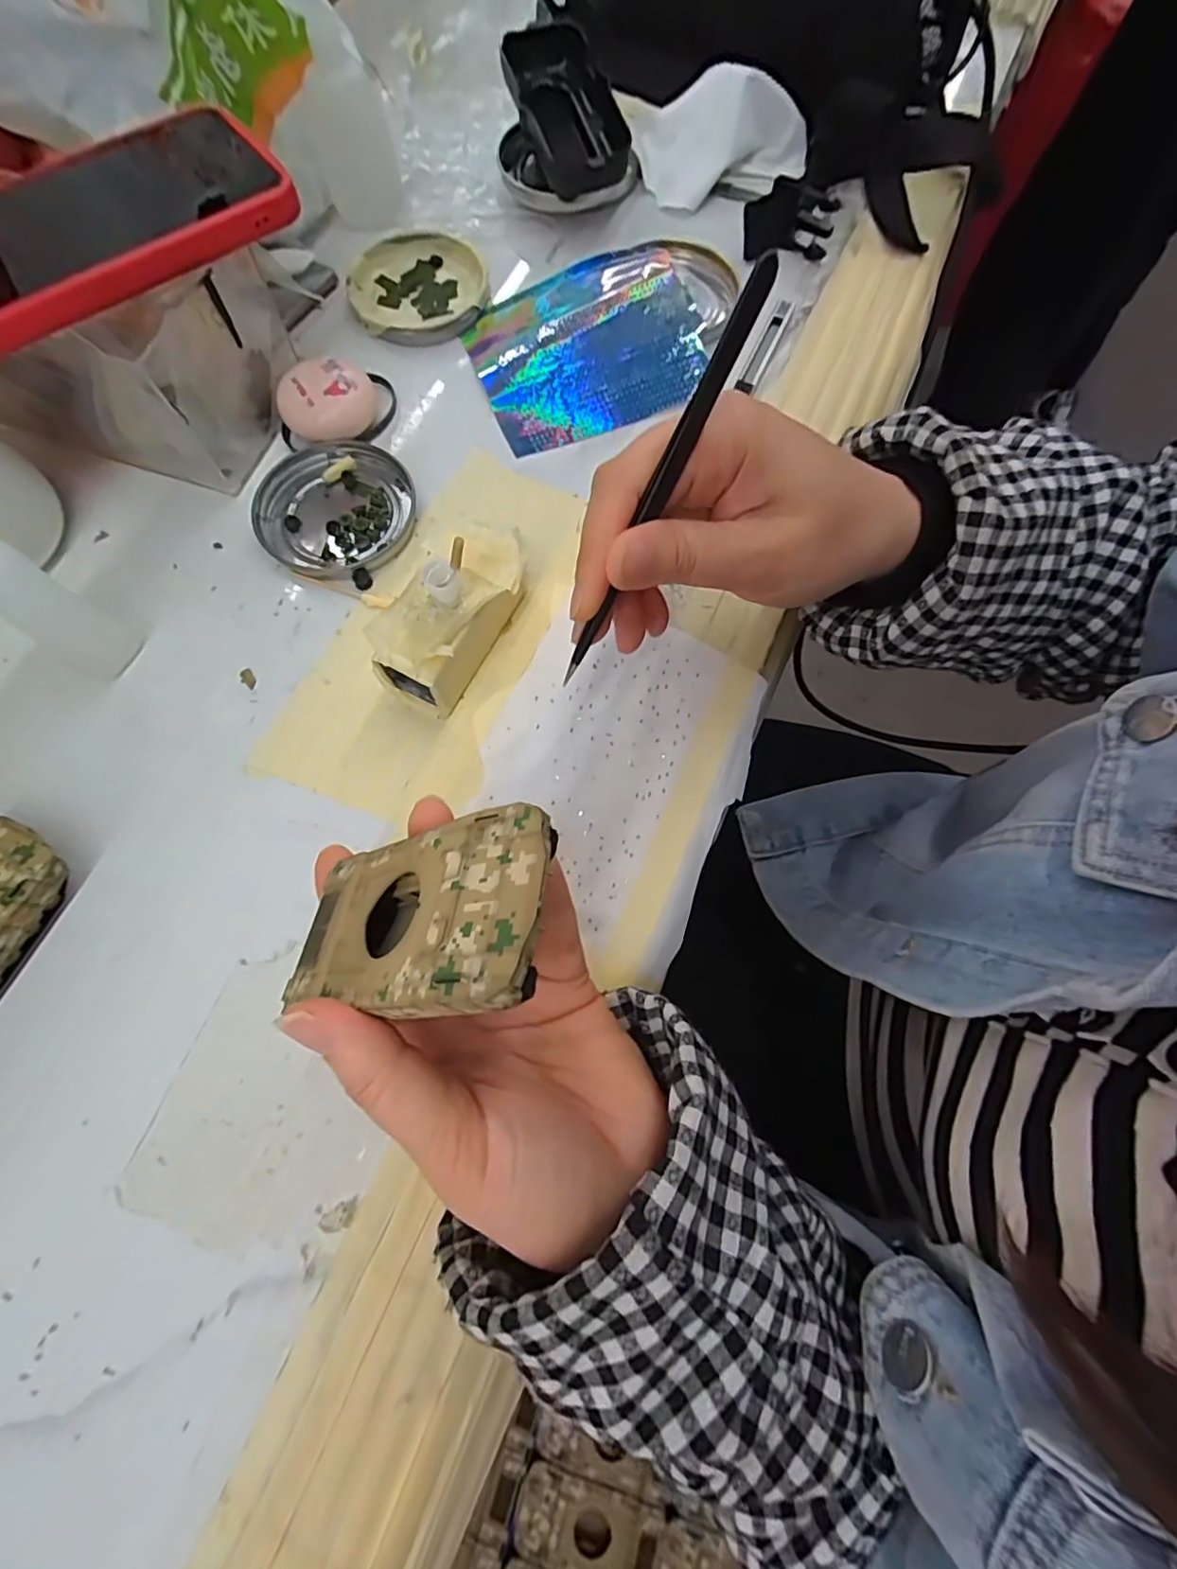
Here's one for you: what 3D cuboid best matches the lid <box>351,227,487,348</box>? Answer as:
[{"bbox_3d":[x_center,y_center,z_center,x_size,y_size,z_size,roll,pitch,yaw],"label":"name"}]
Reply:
[{"bbox_3d":[-0.101,-0.296,0.342,0.080,0.013,0.081,0,73,-1],"label":"lid"}]

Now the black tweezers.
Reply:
[{"bbox_3d":[0.020,-0.089,0.183,0.005,0.127,0.010,38,35,10],"label":"black tweezers"}]

